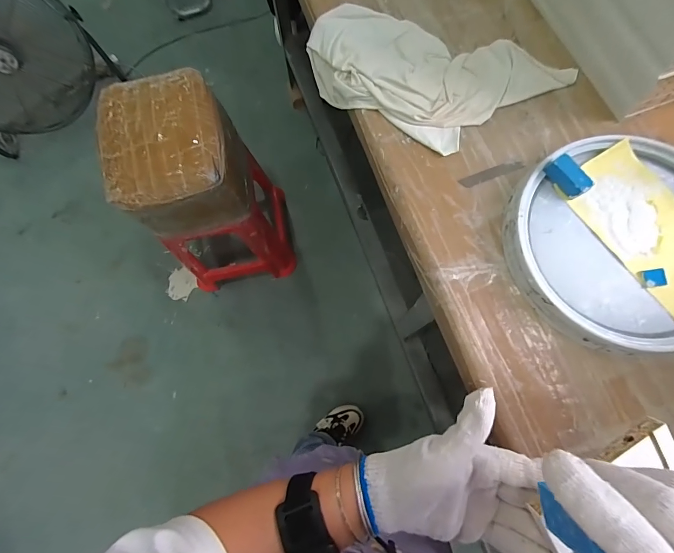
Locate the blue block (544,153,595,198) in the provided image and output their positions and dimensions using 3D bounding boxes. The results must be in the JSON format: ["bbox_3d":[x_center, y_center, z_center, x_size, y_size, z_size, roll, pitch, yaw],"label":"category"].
[{"bbox_3d":[0.322,-0.139,0.485,0.031,0.021,0.060,-34,77,-7],"label":"blue block"}]

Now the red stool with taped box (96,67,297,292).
[{"bbox_3d":[-0.387,-0.243,1.159,0.379,0.691,0.374,-9,75,0],"label":"red stool with taped box"}]

